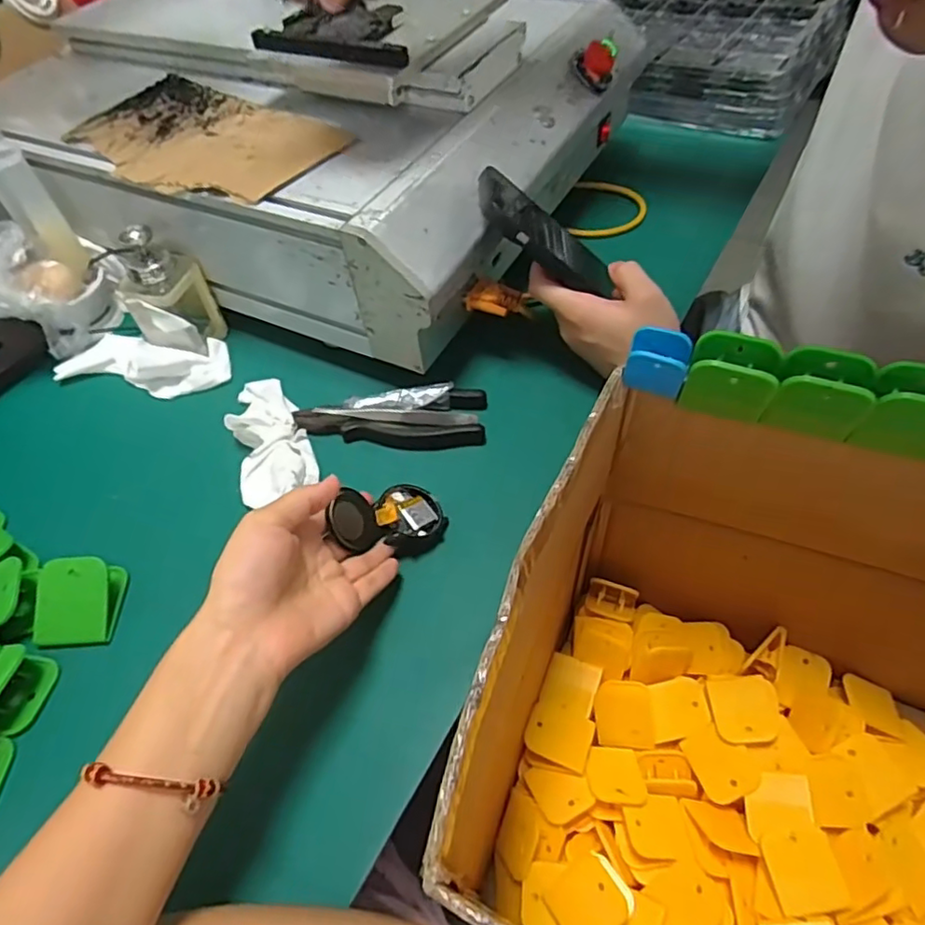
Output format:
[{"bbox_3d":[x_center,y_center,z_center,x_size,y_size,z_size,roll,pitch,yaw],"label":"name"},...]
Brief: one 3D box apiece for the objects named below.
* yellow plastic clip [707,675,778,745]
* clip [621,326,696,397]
[{"bbox_3d":[0.239,0.209,0.523,0.051,0.017,0.056,-3,53,2],"label":"yellow plastic clip"},{"bbox_3d":[0.119,-0.058,0.374,0.033,0.043,0.019,25,58,21],"label":"clip"}]

